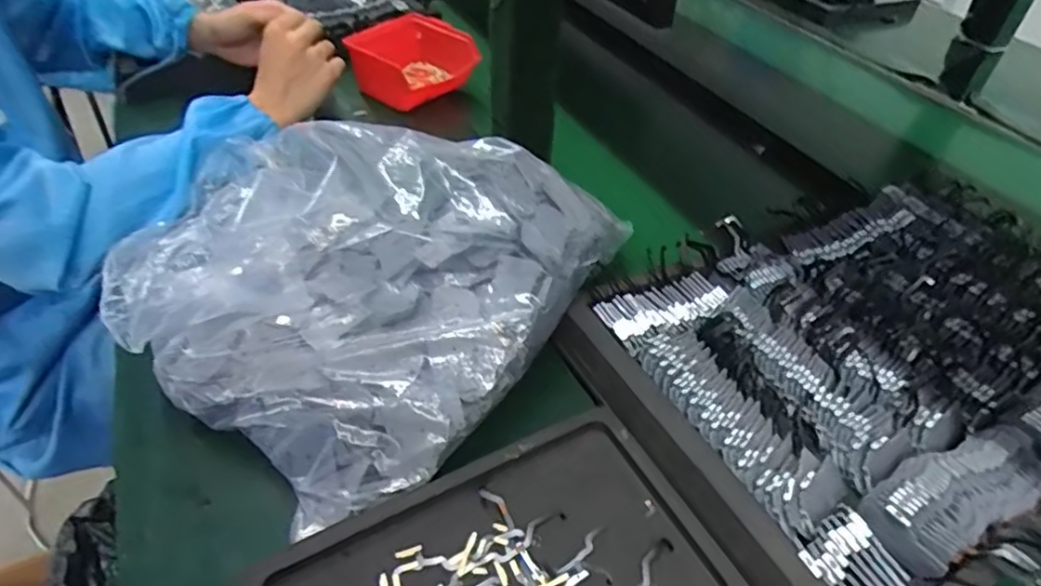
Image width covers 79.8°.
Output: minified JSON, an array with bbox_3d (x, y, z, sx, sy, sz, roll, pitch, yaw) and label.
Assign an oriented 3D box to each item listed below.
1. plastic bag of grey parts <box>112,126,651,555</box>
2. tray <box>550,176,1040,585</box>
[{"bbox_3d":[-0.110,-0.026,0.487,0.291,0.128,0.321,30,49,25],"label":"plastic bag of grey parts"},{"bbox_3d":[0.277,0.053,0.471,0.429,0.051,0.300,-19,47,-23],"label":"tray"}]

